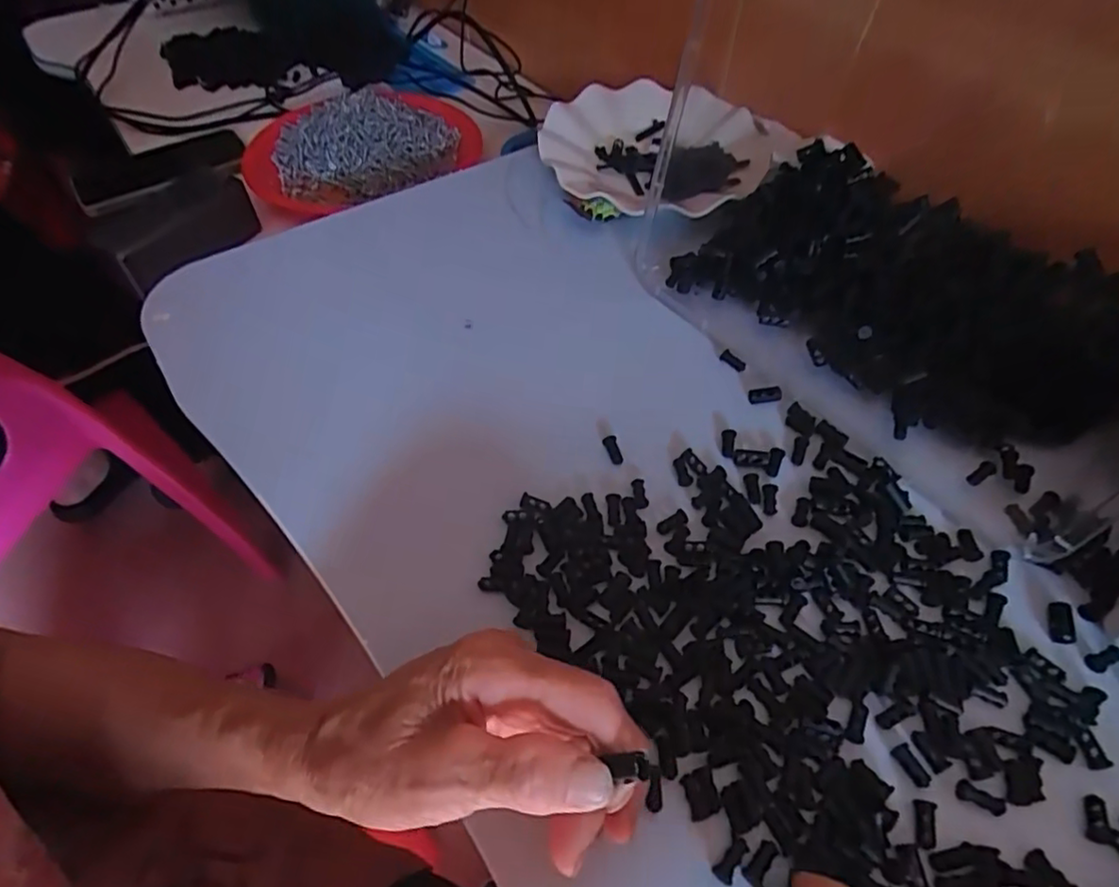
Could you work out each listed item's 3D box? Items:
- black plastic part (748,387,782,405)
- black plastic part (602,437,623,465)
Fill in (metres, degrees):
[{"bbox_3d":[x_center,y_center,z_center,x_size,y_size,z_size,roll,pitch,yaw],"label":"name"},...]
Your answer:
[{"bbox_3d":[0.123,-0.029,0.375,0.019,0.007,0.008,-4,53,-2],"label":"black plastic part"},{"bbox_3d":[0.030,0.004,0.350,0.007,0.006,0.018,-12,54,-8],"label":"black plastic part"}]

